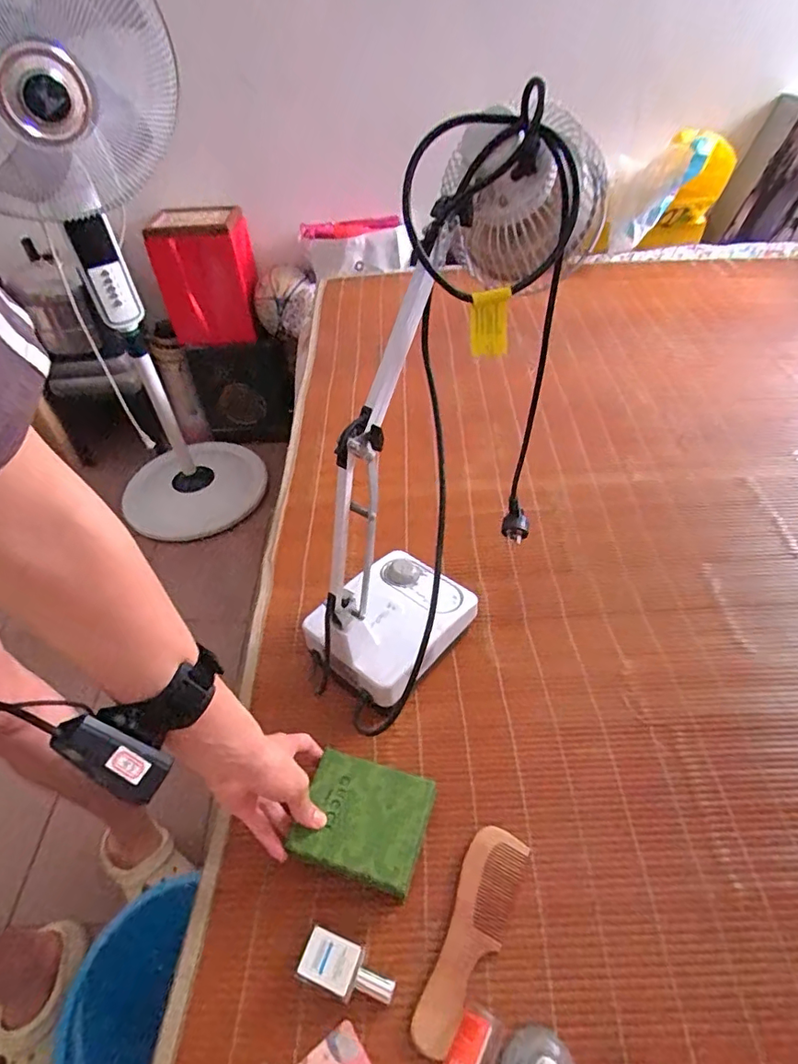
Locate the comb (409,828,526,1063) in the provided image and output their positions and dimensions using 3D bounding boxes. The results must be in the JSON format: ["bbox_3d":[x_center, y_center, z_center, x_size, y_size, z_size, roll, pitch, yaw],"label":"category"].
[{"bbox_3d":[0.063,0.345,0.468,0.050,0.005,0.172,19,50,20],"label":"comb"}]

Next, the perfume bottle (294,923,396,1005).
[{"bbox_3d":[-0.043,0.364,0.449,0.079,0.023,0.038,14,48,16],"label":"perfume bottle"}]

